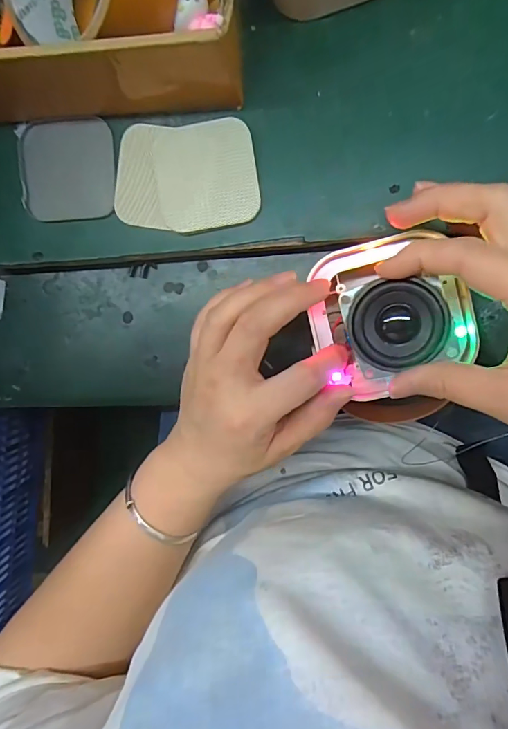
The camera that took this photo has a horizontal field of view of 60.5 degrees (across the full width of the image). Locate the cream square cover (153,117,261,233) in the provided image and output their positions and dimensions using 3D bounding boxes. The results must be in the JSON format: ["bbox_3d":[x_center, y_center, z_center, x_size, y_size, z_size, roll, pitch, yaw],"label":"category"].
[{"bbox_3d":[-0.030,-0.122,0.283,0.063,0.007,0.063,-9,96,6],"label":"cream square cover"}]

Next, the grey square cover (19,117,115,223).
[{"bbox_3d":[-0.127,-0.132,0.294,0.067,0.004,0.067,-2,97,6],"label":"grey square cover"}]

